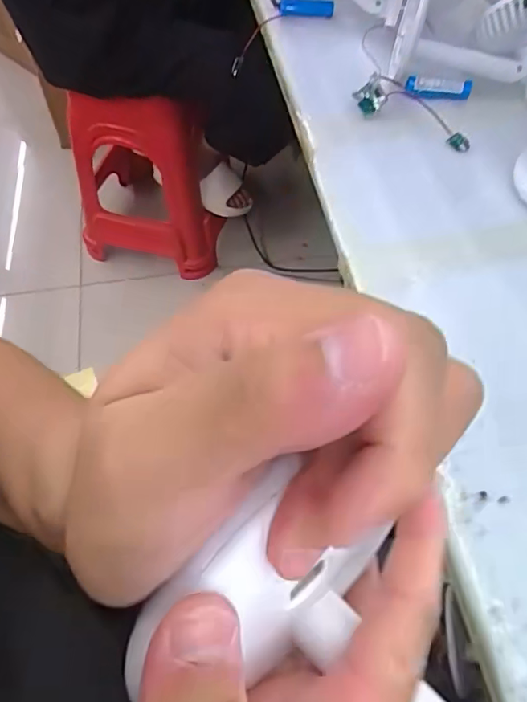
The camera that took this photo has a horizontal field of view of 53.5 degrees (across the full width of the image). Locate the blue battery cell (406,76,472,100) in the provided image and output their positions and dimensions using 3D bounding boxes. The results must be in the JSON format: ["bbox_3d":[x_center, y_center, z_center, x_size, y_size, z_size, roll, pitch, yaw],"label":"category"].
[{"bbox_3d":[0.180,-0.273,0.542,0.065,0.019,0.018,7,56,3],"label":"blue battery cell"}]

